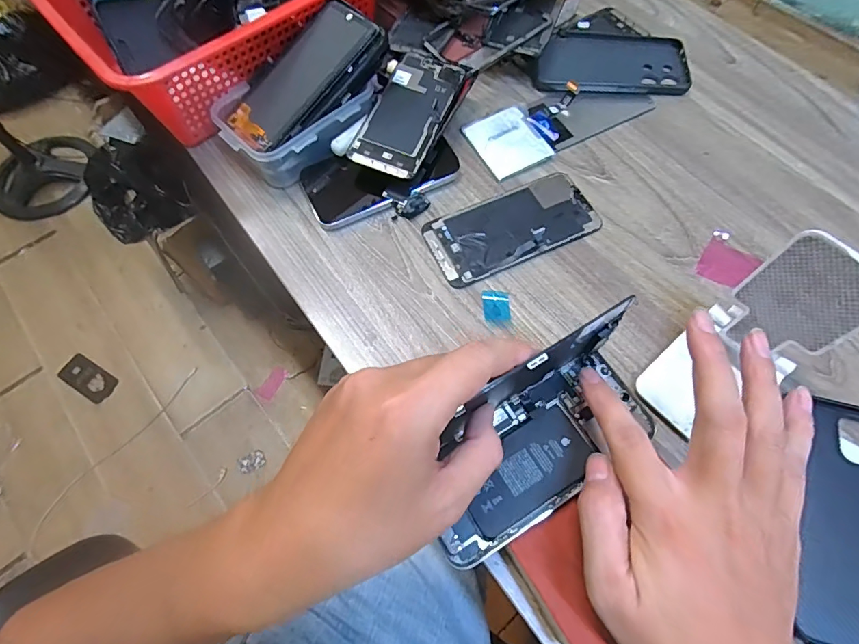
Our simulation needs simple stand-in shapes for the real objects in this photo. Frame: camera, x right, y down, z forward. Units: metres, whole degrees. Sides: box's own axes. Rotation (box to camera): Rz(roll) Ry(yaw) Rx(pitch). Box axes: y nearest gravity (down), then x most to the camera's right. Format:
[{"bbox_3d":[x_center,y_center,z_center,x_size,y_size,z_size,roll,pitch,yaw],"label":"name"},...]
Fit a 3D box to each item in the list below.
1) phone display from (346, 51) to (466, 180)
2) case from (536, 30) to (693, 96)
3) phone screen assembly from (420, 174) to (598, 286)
[{"bbox_3d":[-0.018,-0.200,0.425,0.065,0.005,0.142,22,72,6],"label":"phone display"},{"bbox_3d":[0.201,-0.293,0.500,0.165,0.009,0.091,1,66,2],"label":"case"},{"bbox_3d":[0.077,-0.088,0.410,0.155,0.009,0.079,-23,68,-8],"label":"phone screen assembly"}]

